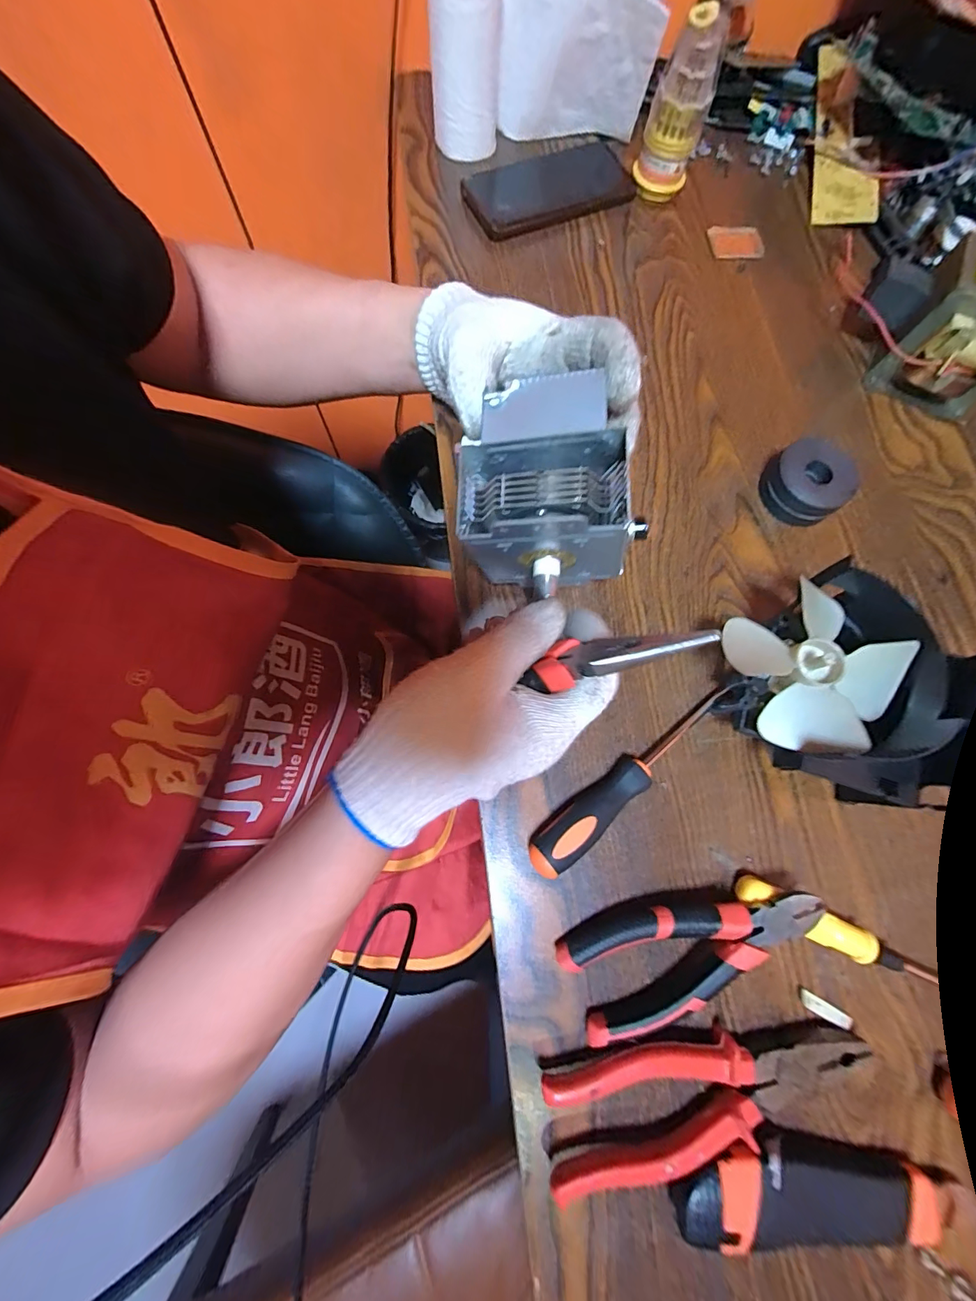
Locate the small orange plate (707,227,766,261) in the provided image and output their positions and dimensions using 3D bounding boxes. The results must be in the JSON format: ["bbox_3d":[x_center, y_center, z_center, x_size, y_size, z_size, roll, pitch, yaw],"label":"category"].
[{"bbox_3d":[0.245,-0.403,0.436,0.051,0.007,0.036,-1,77,-1],"label":"small orange plate"}]

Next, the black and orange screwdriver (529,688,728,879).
[{"bbox_3d":[0.099,0.086,0.291,0.171,0.028,0.031,-37,80,-9],"label":"black and orange screwdriver"}]

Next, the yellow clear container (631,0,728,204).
[{"bbox_3d":[0.173,-0.490,0.398,0.049,0.111,0.055,18,77,3],"label":"yellow clear container"}]

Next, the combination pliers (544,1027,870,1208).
[{"bbox_3d":[0.127,0.256,0.248,0.186,0.029,0.063,-8,77,-3],"label":"combination pliers"}]

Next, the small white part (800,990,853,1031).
[{"bbox_3d":[0.213,0.226,0.277,0.031,0.004,0.009,29,78,6],"label":"small white part"}]

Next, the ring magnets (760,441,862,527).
[{"bbox_3d":[0.256,-0.135,0.358,0.061,0.030,0.061,40,80,8],"label":"ring magnets"}]

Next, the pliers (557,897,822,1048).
[{"bbox_3d":[0.122,0.178,0.269,0.150,0.028,0.057,-21,78,-6],"label":"pliers"}]

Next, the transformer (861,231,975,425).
[{"bbox_3d":[0.397,-0.266,0.367,0.101,0.080,0.083,27,78,5],"label":"transformer"}]

